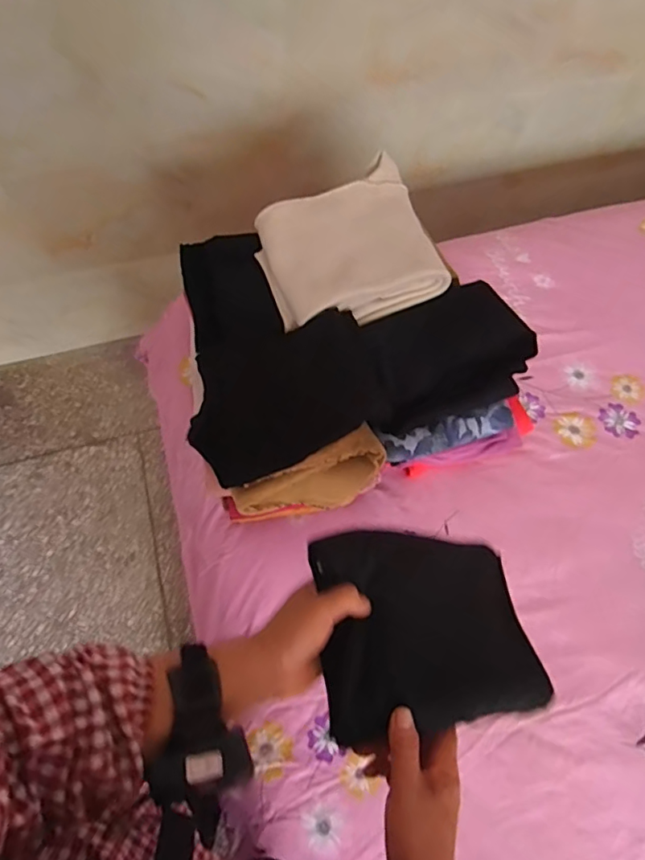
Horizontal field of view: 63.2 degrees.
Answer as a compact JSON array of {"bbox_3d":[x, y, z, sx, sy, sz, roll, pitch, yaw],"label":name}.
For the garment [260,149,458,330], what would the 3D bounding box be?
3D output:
[{"bbox_3d":[0.042,-0.260,0.773,0.254,0.034,0.209,-26,96,-11],"label":"garment"}]

